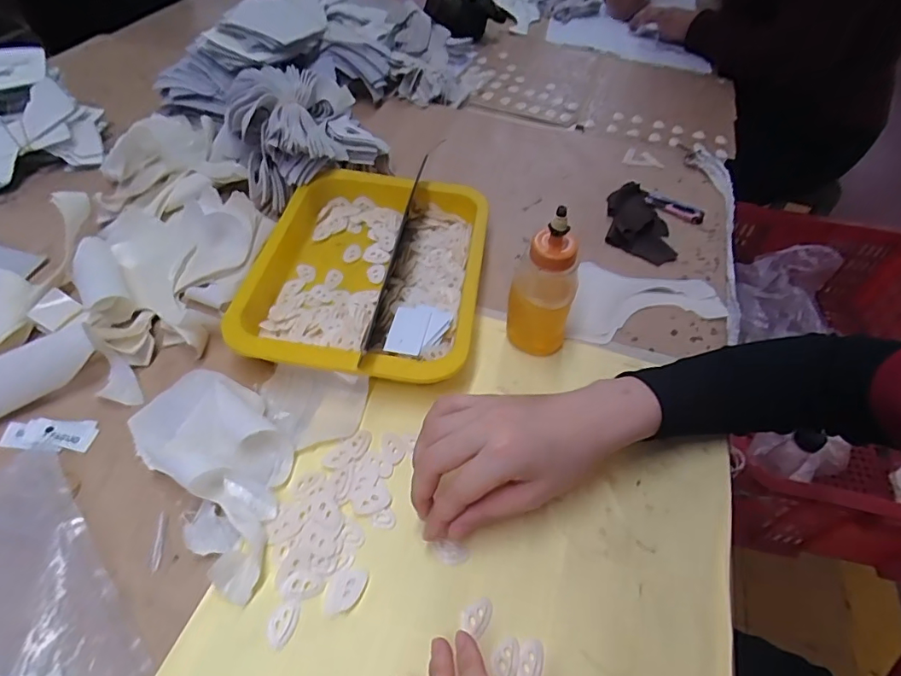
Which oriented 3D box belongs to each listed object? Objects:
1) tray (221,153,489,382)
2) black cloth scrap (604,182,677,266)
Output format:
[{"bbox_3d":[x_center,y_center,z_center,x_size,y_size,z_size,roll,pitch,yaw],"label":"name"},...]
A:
[{"bbox_3d":[-0.074,-0.061,0.483,0.198,0.045,0.245,9,50,3],"label":"tray"},{"bbox_3d":[0.212,-0.132,0.575,0.071,0.018,0.118,12,50,5],"label":"black cloth scrap"}]

